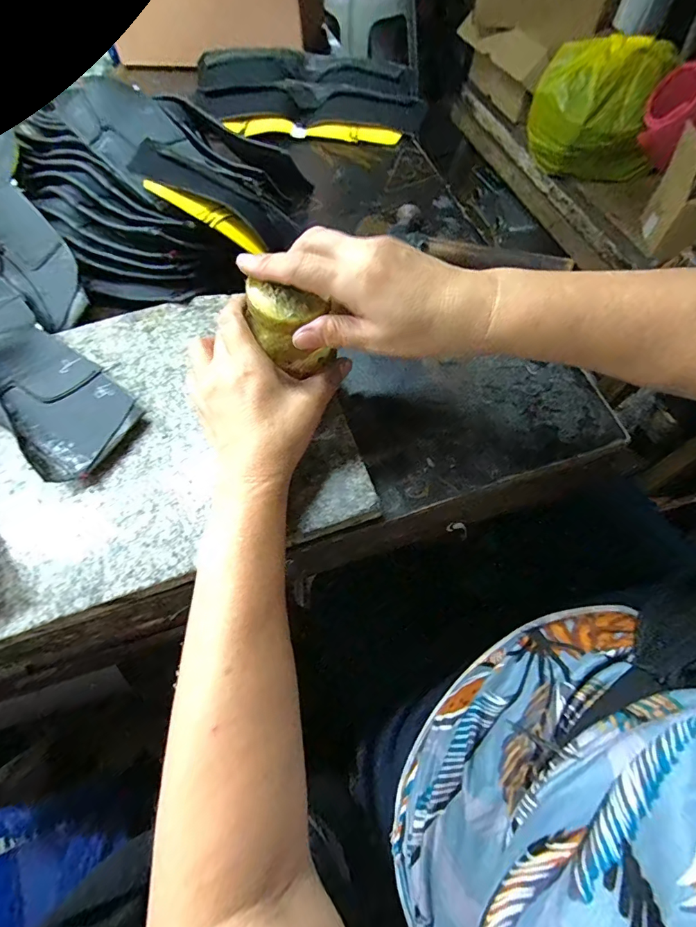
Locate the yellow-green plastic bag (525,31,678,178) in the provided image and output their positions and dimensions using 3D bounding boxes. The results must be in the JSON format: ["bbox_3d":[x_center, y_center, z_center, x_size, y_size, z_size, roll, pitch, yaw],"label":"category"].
[{"bbox_3d":[0.488,-0.680,0.824,0.250,0.191,0.136,27,67,15],"label":"yellow-green plastic bag"}]

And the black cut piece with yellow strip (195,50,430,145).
[{"bbox_3d":[-0.061,-0.512,0.581,0.329,0.042,0.155,9,64,7],"label":"black cut piece with yellow strip"}]

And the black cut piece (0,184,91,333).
[{"bbox_3d":[-0.321,-0.208,0.423,0.076,0.016,0.175,-40,85,14],"label":"black cut piece"}]

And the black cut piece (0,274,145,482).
[{"bbox_3d":[-0.297,-0.097,0.370,0.300,0.020,0.087,39,68,19],"label":"black cut piece"}]

